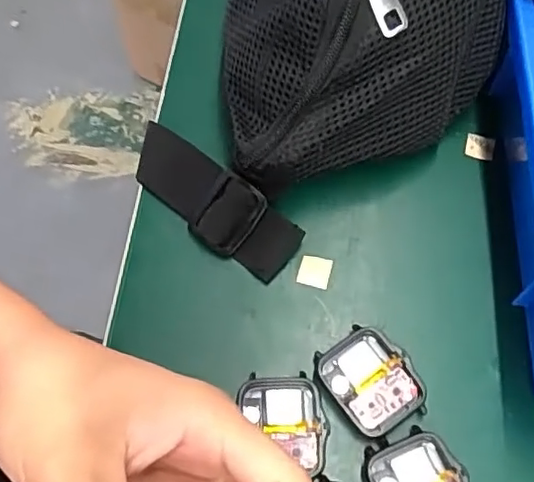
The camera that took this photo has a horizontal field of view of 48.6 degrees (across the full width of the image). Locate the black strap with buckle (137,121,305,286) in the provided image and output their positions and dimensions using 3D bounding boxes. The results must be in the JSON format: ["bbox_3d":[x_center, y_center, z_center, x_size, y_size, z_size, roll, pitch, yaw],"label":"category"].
[{"bbox_3d":[-0.031,-0.024,0.306,0.106,0.020,0.035,38,70,16],"label":"black strap with buckle"}]

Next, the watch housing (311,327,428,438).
[{"bbox_3d":[0.047,0.064,0.270,0.037,0.009,0.046,-37,71,-17],"label":"watch housing"}]

